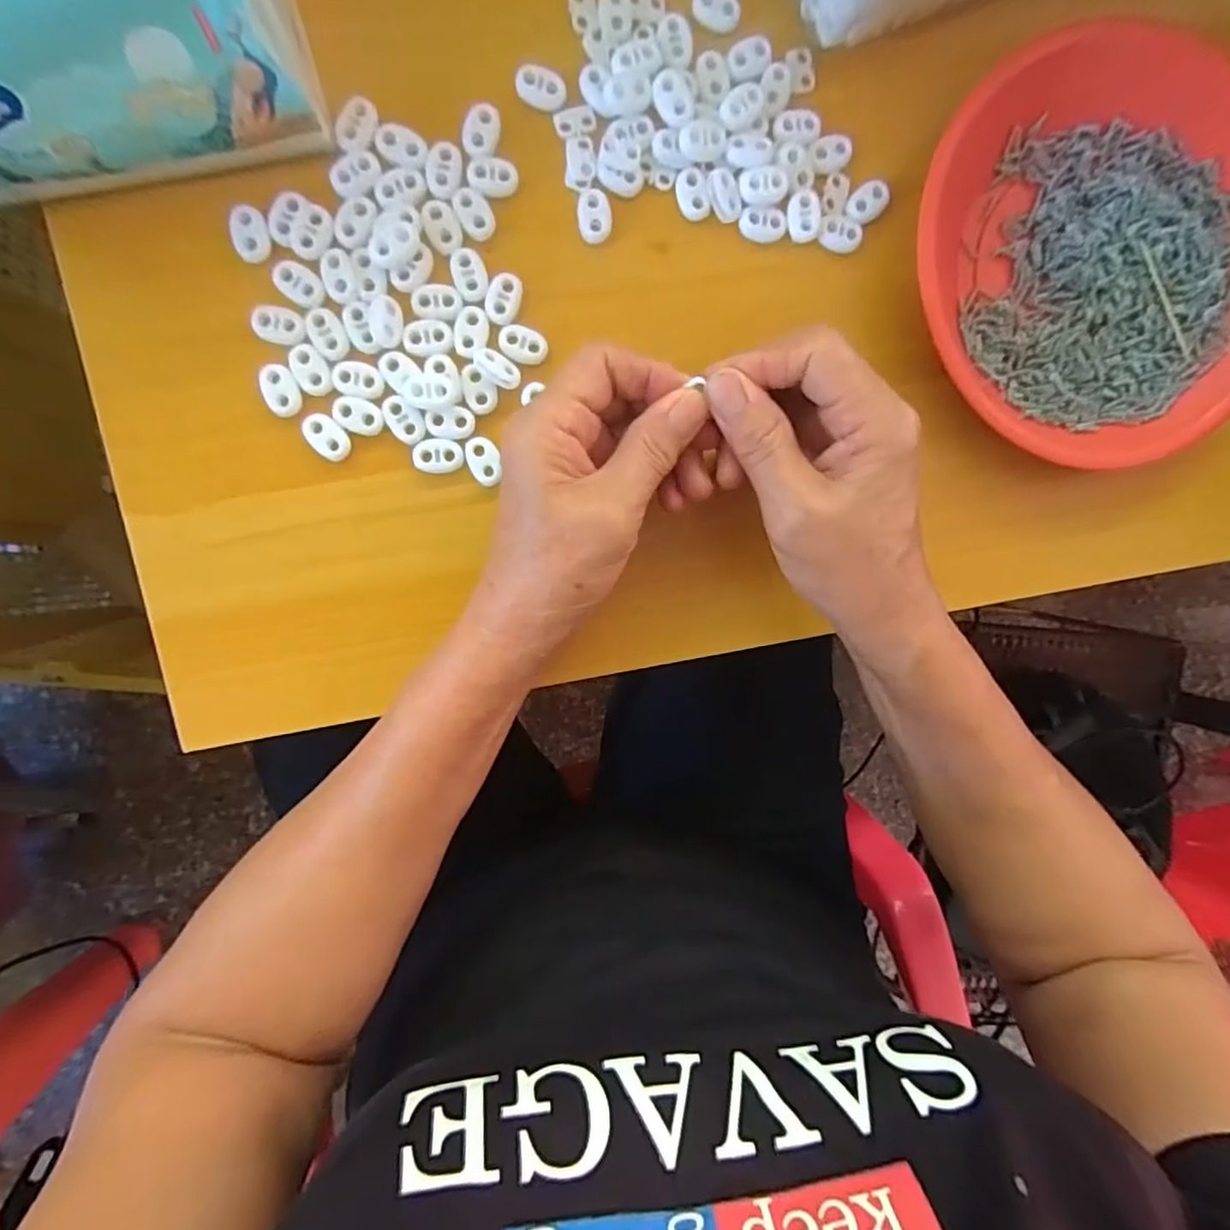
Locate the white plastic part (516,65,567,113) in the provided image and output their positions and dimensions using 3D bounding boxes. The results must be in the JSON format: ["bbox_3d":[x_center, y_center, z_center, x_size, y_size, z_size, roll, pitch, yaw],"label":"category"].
[{"bbox_3d":[-0.033,-0.233,0.273,0.022,0.005,0.014,9,95,-8],"label":"white plastic part"}]

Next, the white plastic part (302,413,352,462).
[{"bbox_3d":[-0.130,-0.081,0.279,0.022,0.004,0.016,43,89,-9],"label":"white plastic part"}]

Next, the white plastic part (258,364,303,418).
[{"bbox_3d":[-0.149,-0.100,0.274,0.015,0.004,0.022,-20,98,-5],"label":"white plastic part"}]

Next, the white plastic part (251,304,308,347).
[{"bbox_3d":[-0.147,-0.127,0.270,0.022,0.004,0.016,10,94,-8],"label":"white plastic part"}]

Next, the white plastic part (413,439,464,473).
[{"bbox_3d":[-0.082,-0.074,0.284,0.022,0.004,0.016,-2,96,-7],"label":"white plastic part"}]

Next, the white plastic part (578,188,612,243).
[{"bbox_3d":[-0.009,-0.183,0.282,0.015,0.004,0.021,-1,96,-7],"label":"white plastic part"}]

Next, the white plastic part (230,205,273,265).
[{"bbox_3d":[-0.157,-0.164,0.266,0.014,0.005,0.021,-16,97,-5],"label":"white plastic part"}]

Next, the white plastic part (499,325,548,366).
[{"bbox_3d":[-0.042,-0.125,0.283,0.022,0.004,0.016,15,94,-8],"label":"white plastic part"}]

